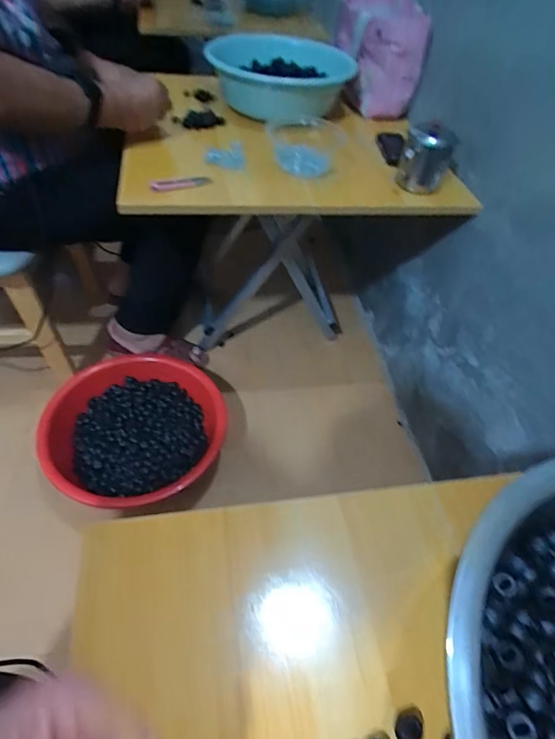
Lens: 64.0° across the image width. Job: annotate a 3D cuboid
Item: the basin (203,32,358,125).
[{"bbox_3d":[-0.010,-0.621,0.933,0.248,0.094,0.300,-6,51,-12],"label":"basin"}]

